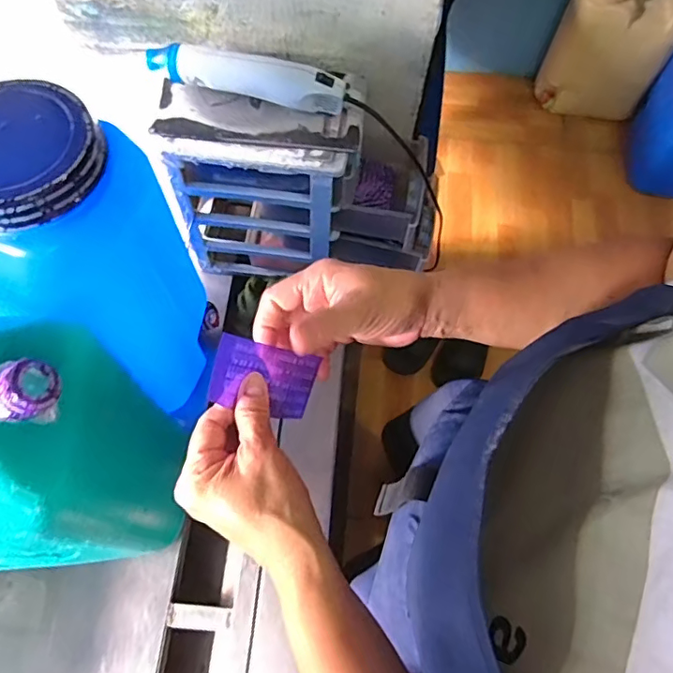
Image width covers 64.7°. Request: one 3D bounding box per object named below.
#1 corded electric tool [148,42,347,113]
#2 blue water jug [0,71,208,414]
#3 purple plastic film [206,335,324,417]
[{"bbox_3d":[-0.100,-0.288,0.594,0.217,0.053,0.033,11,68,3],"label":"corded electric tool"},{"bbox_3d":[-0.301,-0.069,0.535,0.261,0.356,0.137,18,68,6],"label":"blue water jug"},{"bbox_3d":[-0.048,0.030,0.364,0.005,0.085,0.045,14,86,45],"label":"purple plastic film"}]

